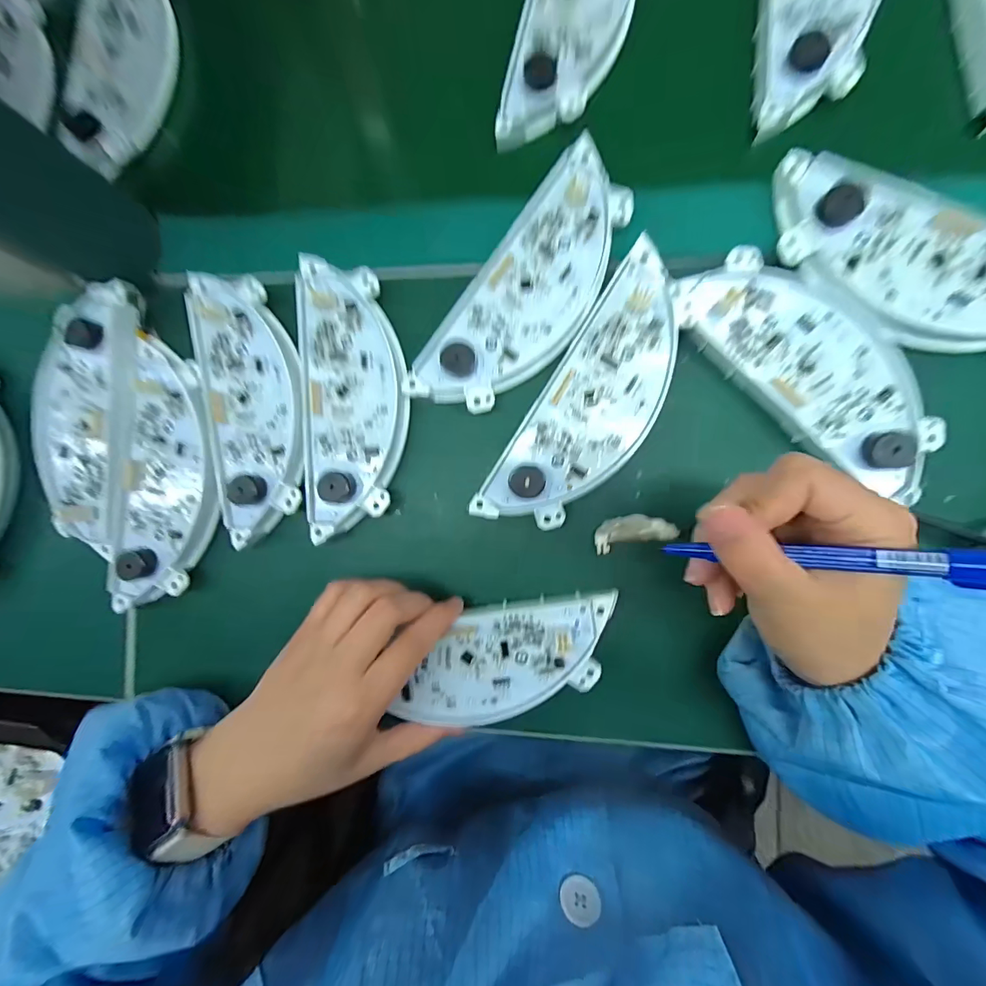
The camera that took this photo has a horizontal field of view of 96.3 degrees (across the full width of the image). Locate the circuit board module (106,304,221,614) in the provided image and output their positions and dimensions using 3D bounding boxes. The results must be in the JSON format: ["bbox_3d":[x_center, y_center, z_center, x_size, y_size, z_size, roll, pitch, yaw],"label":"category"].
[{"bbox_3d":[-0.220,-0.017,0.299,0.076,0.020,0.188,5,91,6],"label":"circuit board module"}]

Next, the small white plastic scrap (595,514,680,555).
[{"bbox_3d":[0.084,0.023,0.264,0.046,0.011,0.019,-15,89,6],"label":"small white plastic scrap"}]

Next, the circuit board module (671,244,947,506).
[{"bbox_3d":[0.181,-0.073,0.248,0.164,0.018,0.066,44,94,4],"label":"circuit board module"}]

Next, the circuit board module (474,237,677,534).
[{"bbox_3d":[0.059,-0.050,0.254,0.061,0.015,0.174,34,98,5],"label":"circuit board module"}]

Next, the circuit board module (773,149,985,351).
[{"bbox_3d":[0.235,-0.124,0.236,0.173,0.019,0.074,21,92,5],"label":"circuit board module"}]

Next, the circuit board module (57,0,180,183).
[{"bbox_3d":[-0.285,-0.331,0.332,0.072,0.015,0.181,3,90,6],"label":"circuit board module"}]

